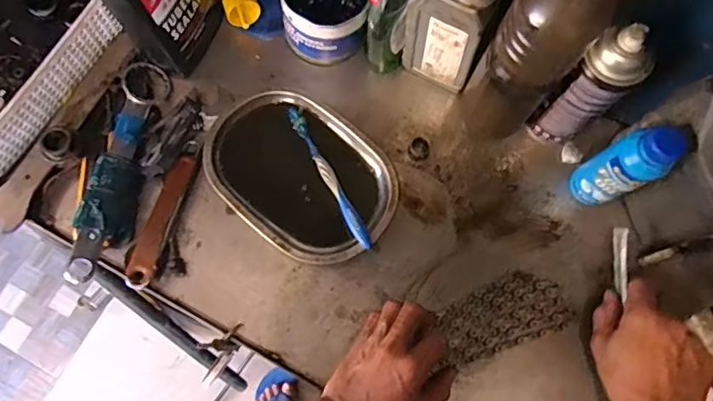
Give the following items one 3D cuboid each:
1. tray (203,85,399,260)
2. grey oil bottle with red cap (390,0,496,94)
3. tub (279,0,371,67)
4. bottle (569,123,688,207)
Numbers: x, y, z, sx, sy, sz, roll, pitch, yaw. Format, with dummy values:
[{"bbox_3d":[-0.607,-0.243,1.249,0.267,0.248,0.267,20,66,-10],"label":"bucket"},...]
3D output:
[{"bbox_3d":[-0.061,-0.032,0.590,0.216,0.034,0.158,39,78,10],"label":"tray"},{"bbox_3d":[0.091,-0.182,0.554,0.086,0.189,0.049,28,76,7],"label":"grey oil bottle with red cap"},{"bbox_3d":[-0.039,-0.219,0.613,0.091,0.107,0.100,0,74,0],"label":"tub"},{"bbox_3d":[0.265,-0.032,0.531,0.047,0.161,0.050,0,74,0],"label":"bottle"}]

